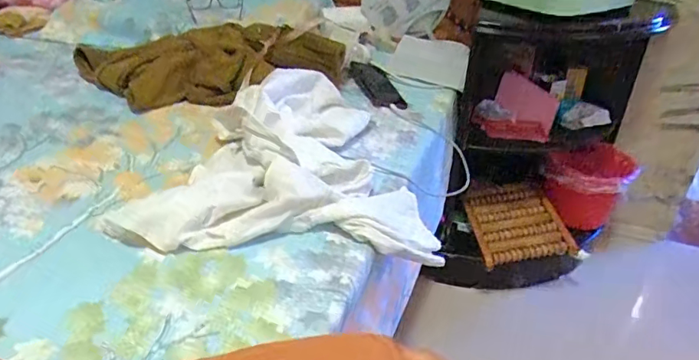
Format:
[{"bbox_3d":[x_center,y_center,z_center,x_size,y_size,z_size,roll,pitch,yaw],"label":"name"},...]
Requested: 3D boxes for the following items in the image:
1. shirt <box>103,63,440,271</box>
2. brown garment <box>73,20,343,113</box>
[{"bbox_3d":[-0.106,-0.034,0.774,0.427,0.124,0.353,-2,33,-11],"label":"shirt"},{"bbox_3d":[-0.282,-0.231,1.015,0.535,0.117,0.209,3,33,-3],"label":"brown garment"}]

